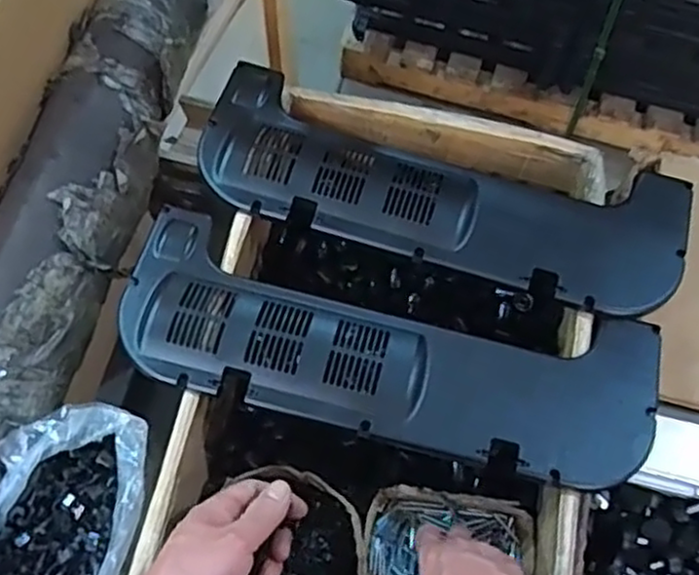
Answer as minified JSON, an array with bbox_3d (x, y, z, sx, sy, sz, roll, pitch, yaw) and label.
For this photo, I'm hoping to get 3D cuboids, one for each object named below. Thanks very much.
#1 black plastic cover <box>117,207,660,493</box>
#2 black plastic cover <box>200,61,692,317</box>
[{"bbox_3d":[0.032,0.053,0.630,0.472,0.030,0.160,14,67,5],"label":"black plastic cover"},{"bbox_3d":[0.089,-0.094,0.693,0.472,0.035,0.158,15,68,5],"label":"black plastic cover"}]

